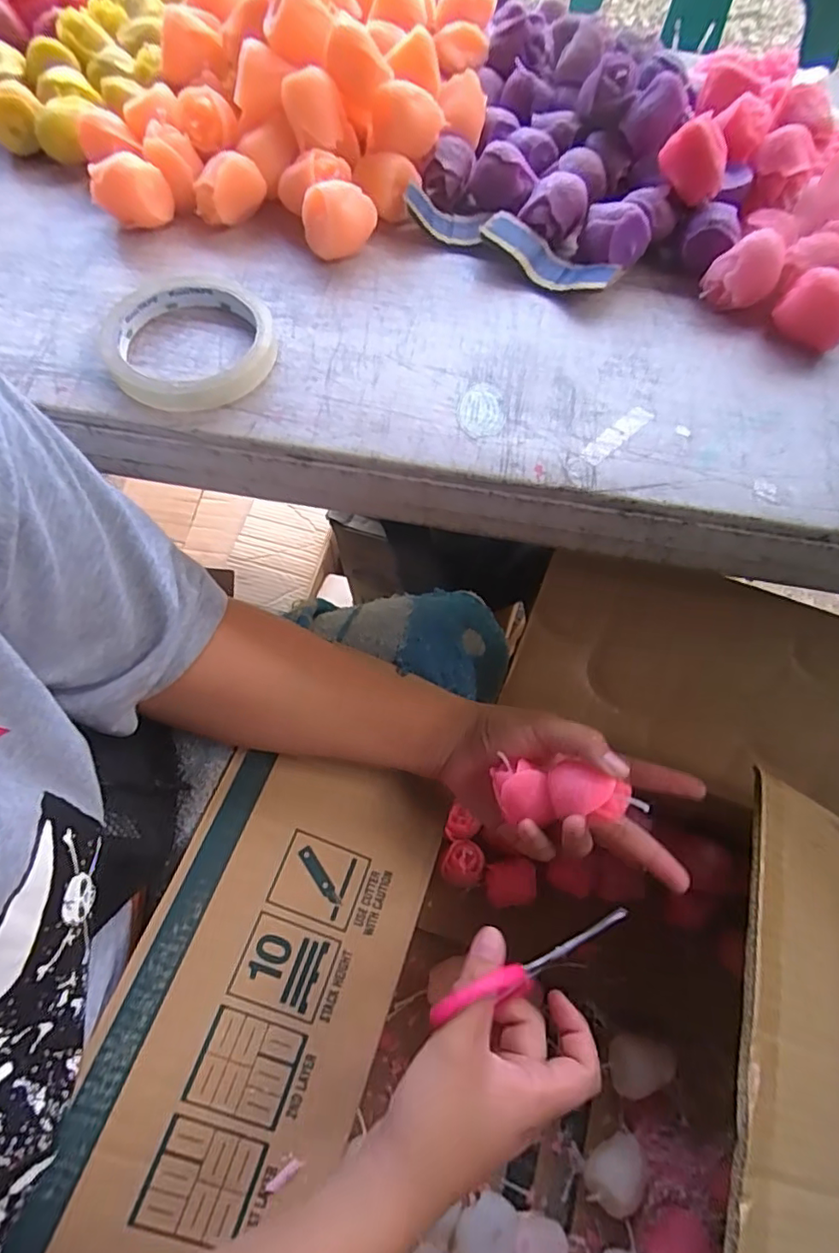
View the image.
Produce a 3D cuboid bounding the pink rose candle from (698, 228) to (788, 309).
[{"bbox_3d":[0.202,-0.220,0.355,0.039,0.033,0.037,32,67,11],"label":"pink rose candle"}]

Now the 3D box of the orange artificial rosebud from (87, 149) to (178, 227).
[{"bbox_3d":[-0.179,-0.269,0.353,0.043,0.033,0.029,9,64,1],"label":"orange artificial rosebud"}]

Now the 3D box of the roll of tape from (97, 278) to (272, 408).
[{"bbox_3d":[-0.128,-0.159,0.319,0.090,0.014,0.092,1,65,-3],"label":"roll of tape"}]

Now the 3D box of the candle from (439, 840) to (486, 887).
[{"bbox_3d":[0.035,0.194,0.468,0.034,0.031,0.034,1,65,-3],"label":"candle"}]

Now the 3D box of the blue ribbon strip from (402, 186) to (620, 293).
[{"bbox_3d":[0.059,-0.247,0.364,0.137,0.020,0.032,26,66,9],"label":"blue ribbon strip"}]

